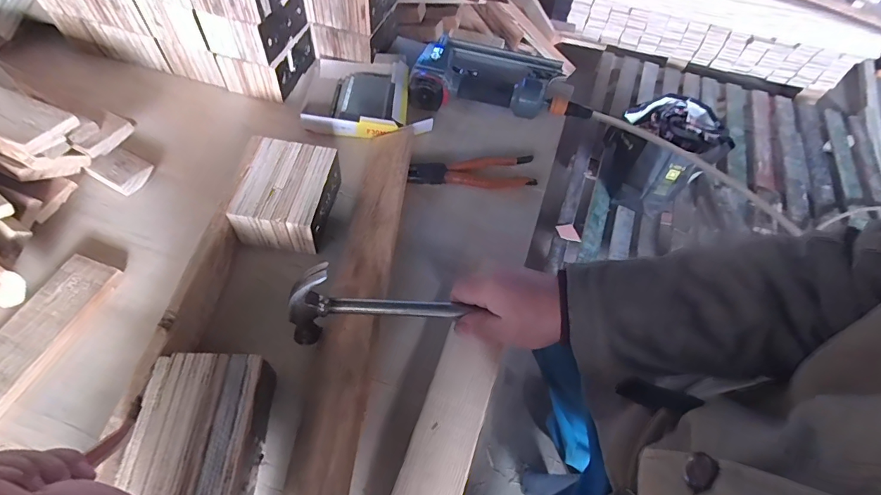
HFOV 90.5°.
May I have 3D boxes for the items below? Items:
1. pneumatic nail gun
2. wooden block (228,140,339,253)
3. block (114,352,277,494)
[{"bbox_3d":[0.100,-0.265,0.678,0.268,0.058,0.159,12,56,2],"label":"pneumatic nail gun"},{"bbox_3d":[-0.179,-0.063,0.521,0.095,0.057,0.119,8,56,-1],"label":"wooden block"},{"bbox_3d":[-0.202,0.162,0.377,0.094,0.066,0.123,3,56,-4],"label":"block"}]

